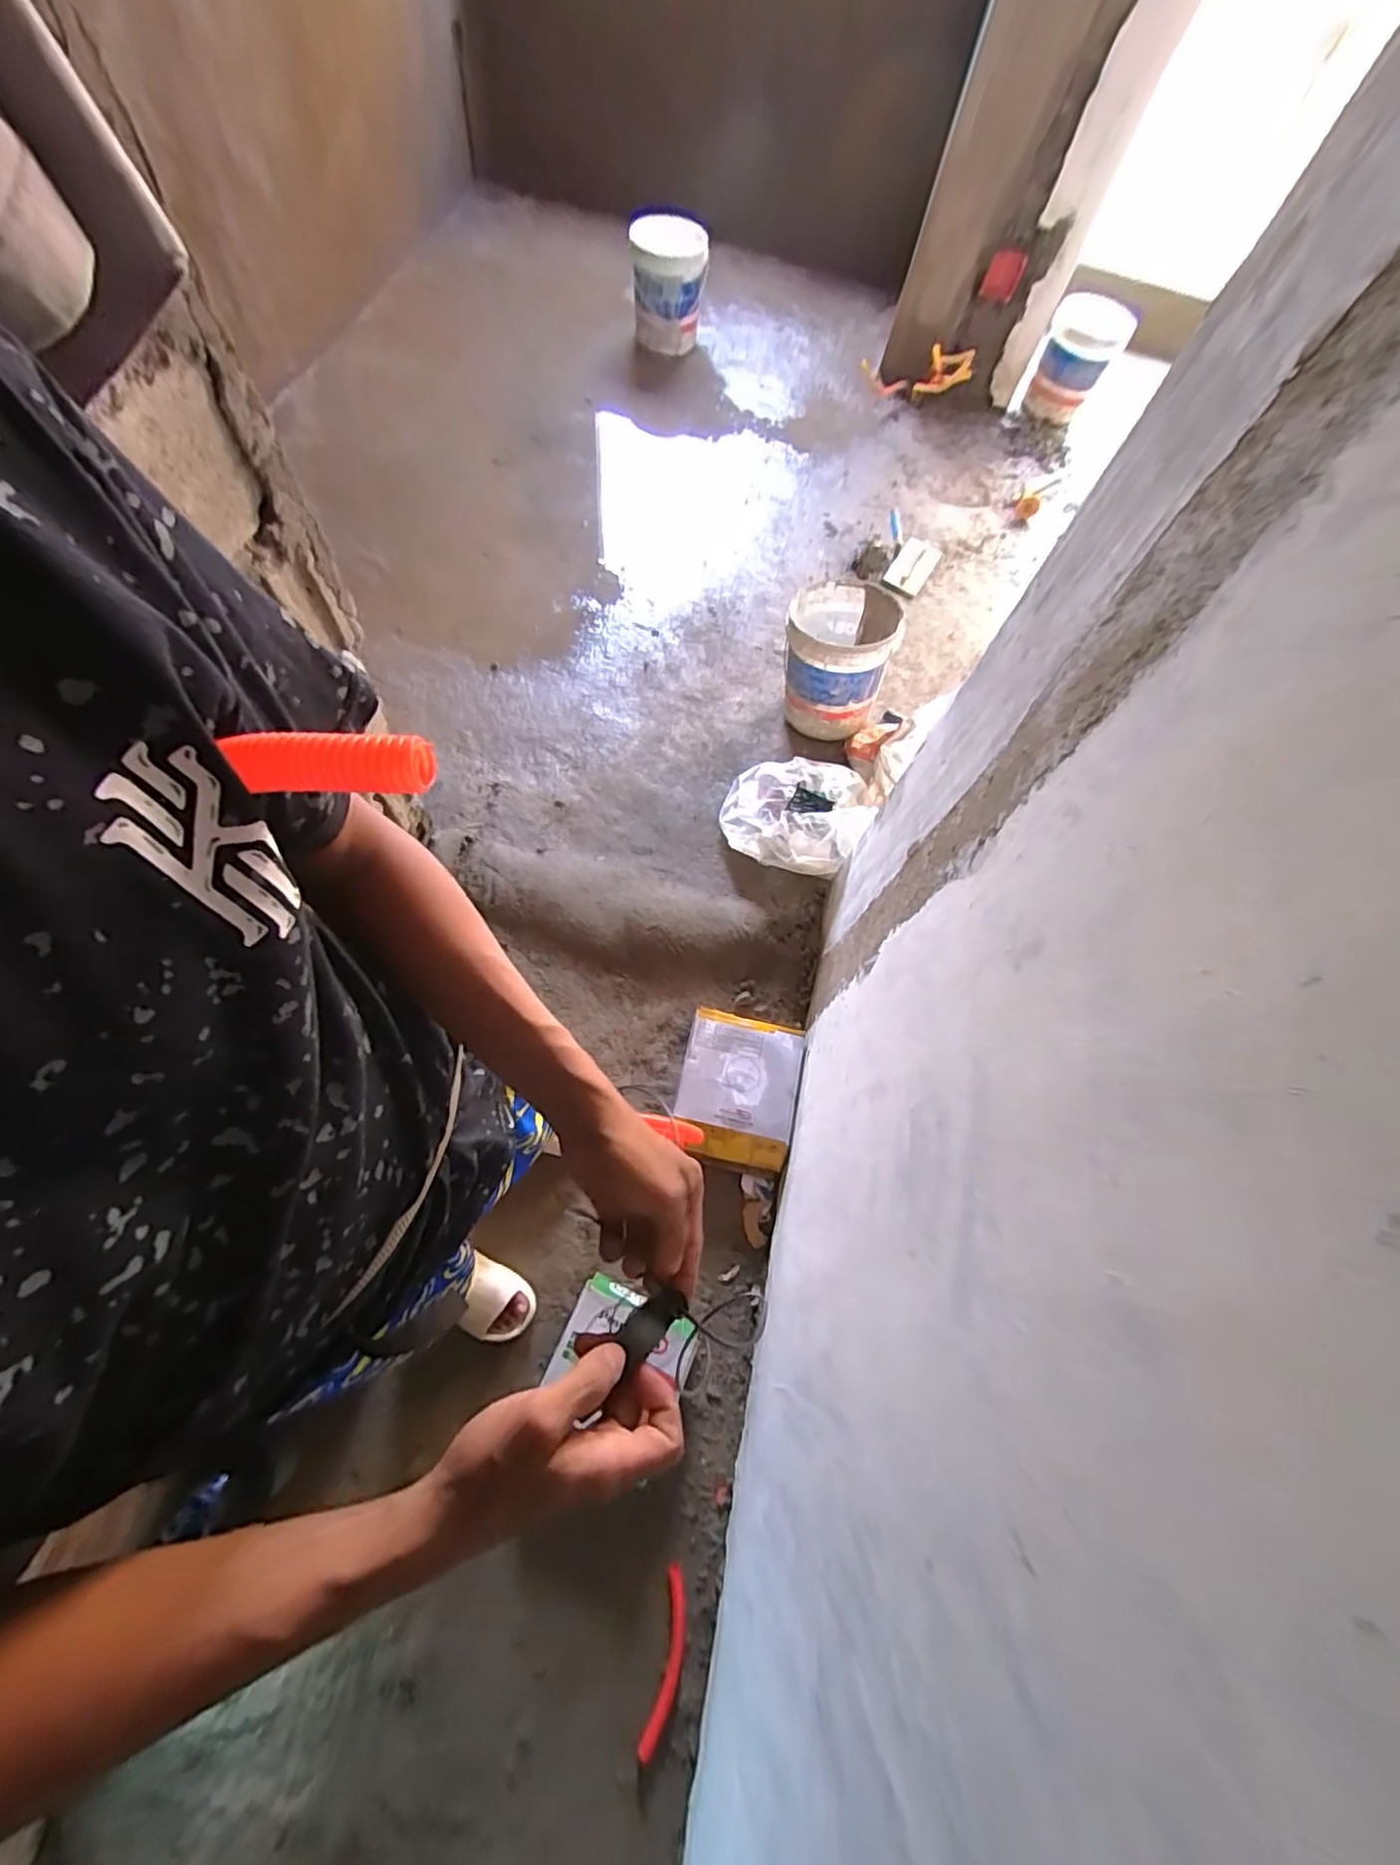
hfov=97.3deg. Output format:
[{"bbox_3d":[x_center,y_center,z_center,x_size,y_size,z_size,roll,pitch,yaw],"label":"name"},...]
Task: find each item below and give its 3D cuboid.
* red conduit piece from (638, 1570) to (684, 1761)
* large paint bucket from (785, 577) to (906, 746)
[{"bbox_3d":[-0.056,1.247,1.045,0.046,0.032,0.239,14,65,-1],"label":"red conduit piece"},{"bbox_3d":[0.381,-0.776,1.749,0.282,0.353,0.305,0,65,0],"label":"large paint bucket"}]

